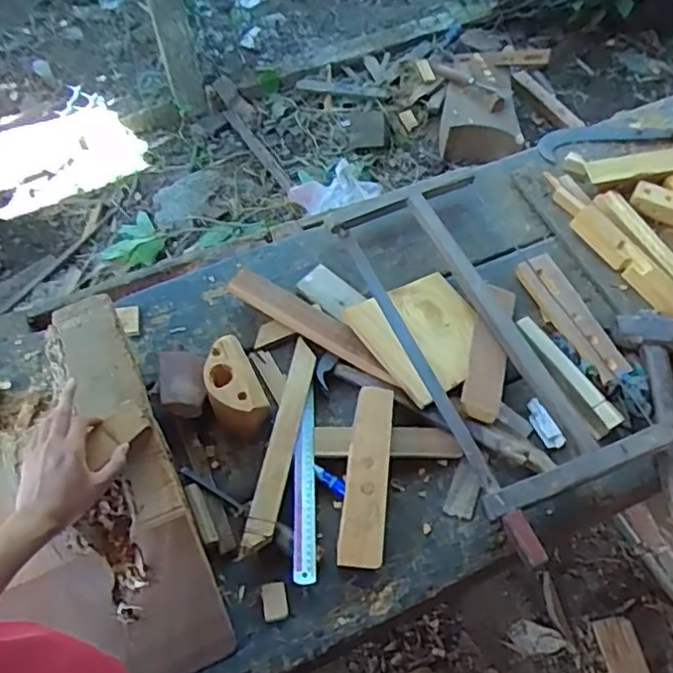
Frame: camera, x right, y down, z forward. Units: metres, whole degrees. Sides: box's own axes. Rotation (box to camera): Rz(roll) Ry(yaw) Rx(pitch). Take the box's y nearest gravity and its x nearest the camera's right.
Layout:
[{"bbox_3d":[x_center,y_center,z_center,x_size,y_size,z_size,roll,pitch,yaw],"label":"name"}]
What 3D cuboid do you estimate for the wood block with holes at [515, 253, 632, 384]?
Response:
[{"bbox_3d":[0.386,-0.035,1.048,0.060,0.026,0.250,-20,61,-14],"label":"wood block with holes"}]

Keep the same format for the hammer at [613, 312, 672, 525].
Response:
[{"bbox_3d":[0.499,0.105,0.946,0.104,0.039,0.327,2,59,-1],"label":"hammer"}]

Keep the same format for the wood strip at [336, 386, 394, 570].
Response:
[{"bbox_3d":[0.041,0.186,0.868,0.057,0.017,0.241,1,66,12],"label":"wood strip"}]

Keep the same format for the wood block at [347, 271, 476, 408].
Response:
[{"bbox_3d":[0.149,-0.005,1.020,0.199,0.036,0.199,-26,63,-17],"label":"wood block"}]

